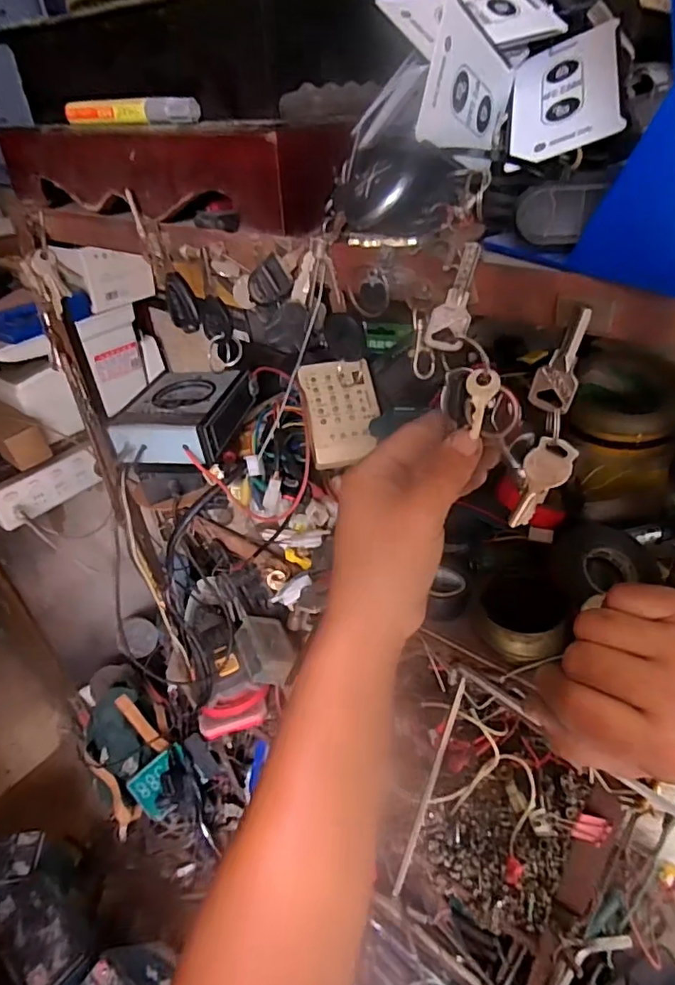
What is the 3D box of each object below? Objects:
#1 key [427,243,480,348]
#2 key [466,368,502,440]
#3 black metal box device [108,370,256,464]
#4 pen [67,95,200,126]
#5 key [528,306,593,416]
[{"bbox_3d":[0.058,-0.095,0.273,0.020,0.051,0.004,5,32,-4],"label":"key"},{"bbox_3d":[0.073,-0.047,0.284,0.016,0.033,0.004,8,-5,18],"label":"key"},{"bbox_3d":[-0.155,-0.080,0.589,0.124,0.052,0.141,4,37,13],"label":"black metal box device"},{"bbox_3d":[-0.148,-0.267,0.391,0.140,0.016,0.019,23,45,34],"label":"pen"},{"bbox_3d":[0.105,-0.061,0.259,0.020,0.050,0.004,33,44,26],"label":"key"}]

